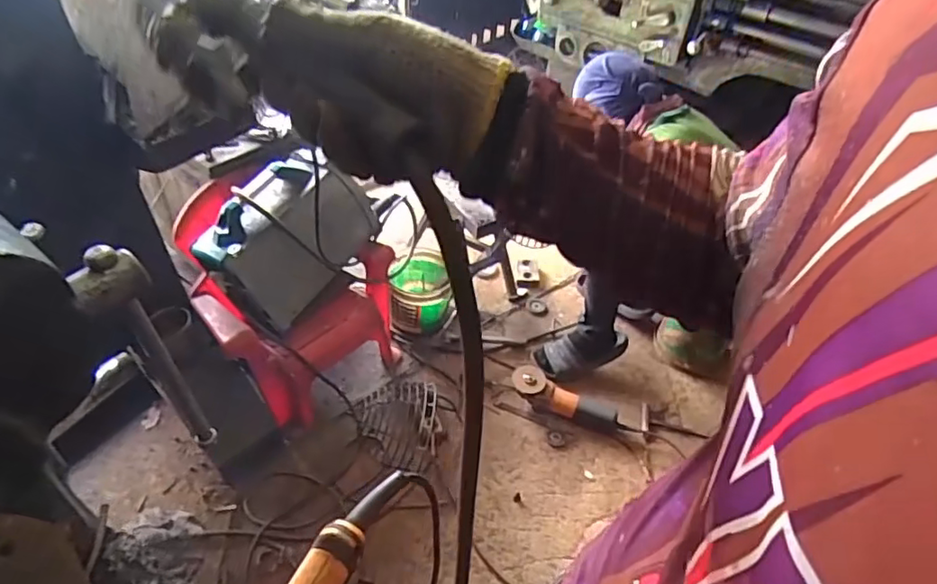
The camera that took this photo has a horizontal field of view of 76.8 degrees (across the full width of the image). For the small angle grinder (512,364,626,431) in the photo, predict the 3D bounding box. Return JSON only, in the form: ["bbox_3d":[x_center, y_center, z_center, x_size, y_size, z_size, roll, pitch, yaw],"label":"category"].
[{"bbox_3d":[0.256,0.282,1.546,0.302,0.098,0.066,18,46,13],"label":"small angle grinder"}]

